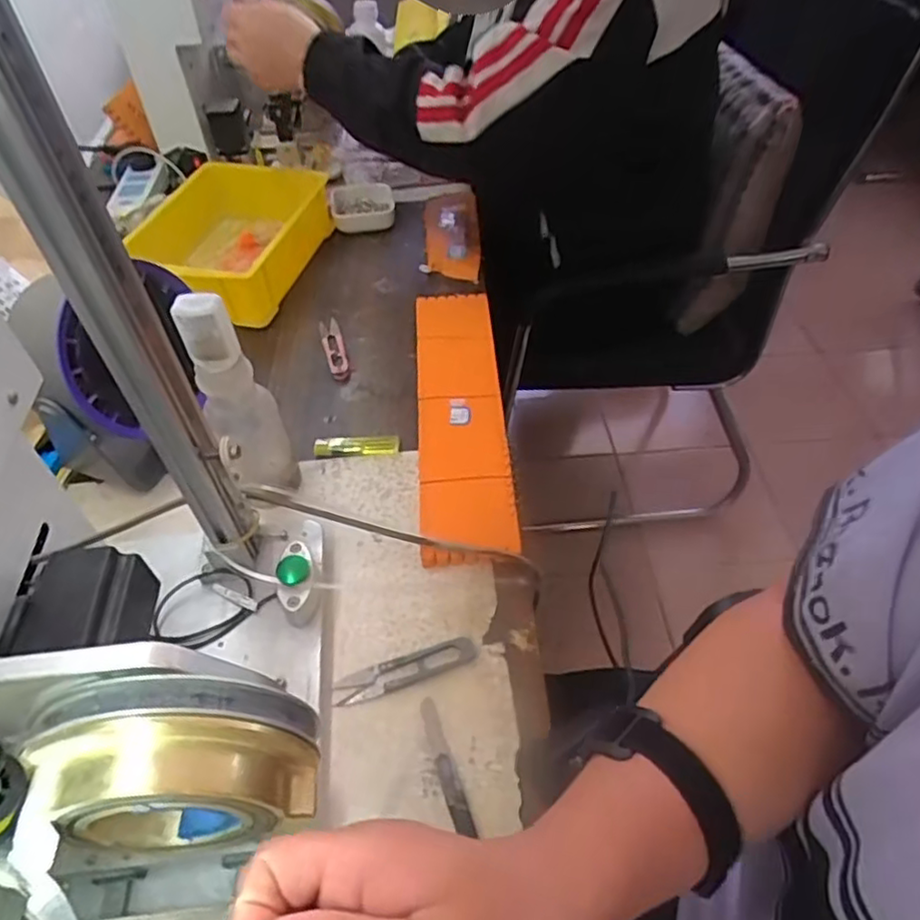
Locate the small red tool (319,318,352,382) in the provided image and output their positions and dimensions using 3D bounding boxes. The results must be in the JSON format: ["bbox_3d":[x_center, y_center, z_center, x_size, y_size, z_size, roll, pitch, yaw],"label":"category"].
[{"bbox_3d":[-0.135,-0.121,0.701,0.021,0.012,0.094,-15,50,-11],"label":"small red tool"}]

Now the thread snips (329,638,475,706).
[{"bbox_3d":[-0.038,0.149,0.462,0.102,0.011,0.021,-16,50,-12],"label":"thread snips"}]

